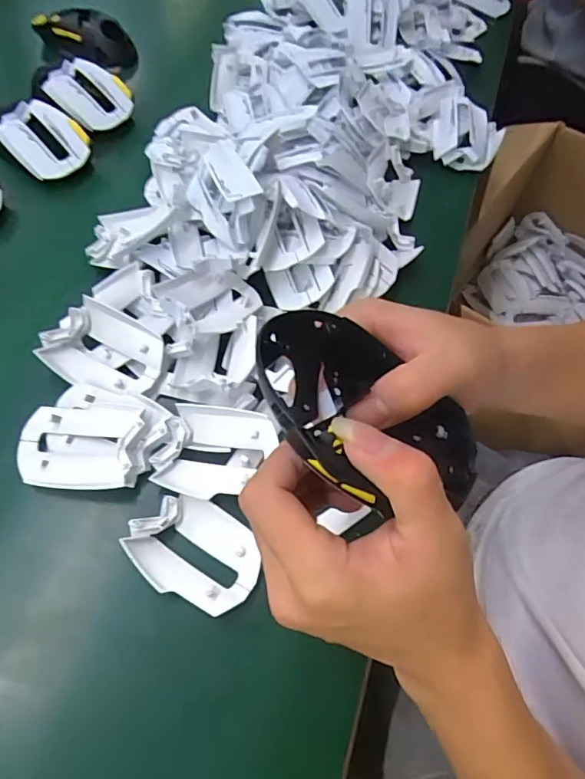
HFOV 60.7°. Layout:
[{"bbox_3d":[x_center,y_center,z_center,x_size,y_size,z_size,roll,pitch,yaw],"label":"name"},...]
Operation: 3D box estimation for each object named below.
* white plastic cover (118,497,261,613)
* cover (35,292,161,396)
[{"bbox_3d":[-0.059,0.099,0.308,0.077,0.018,0.057,32,66,14],"label":"white plastic cover"},{"bbox_3d":[-0.133,-0.029,0.355,0.078,0.017,0.061,29,65,12],"label":"cover"}]

